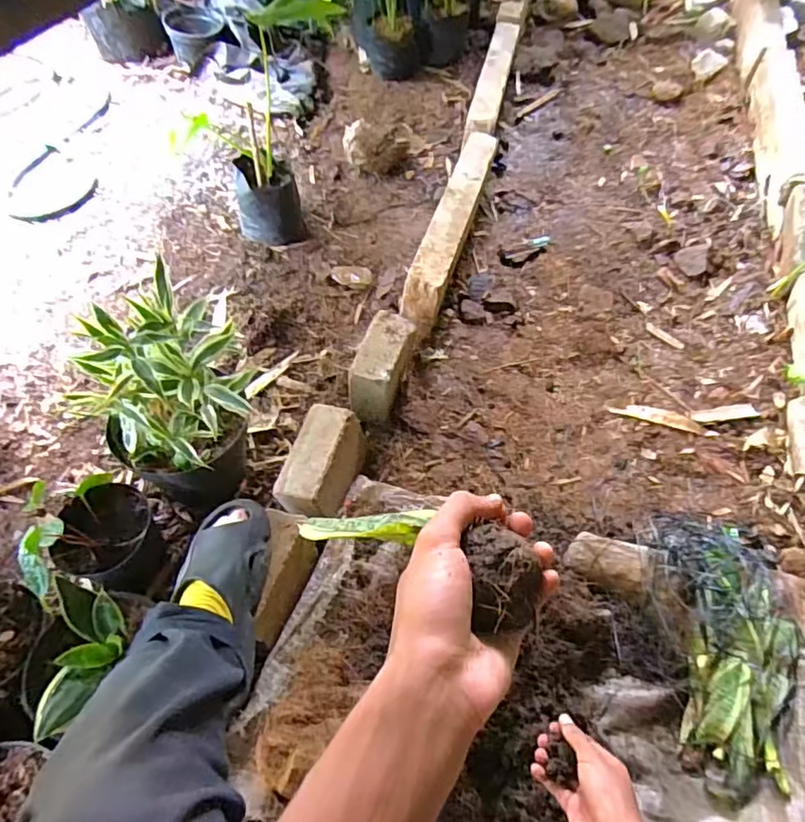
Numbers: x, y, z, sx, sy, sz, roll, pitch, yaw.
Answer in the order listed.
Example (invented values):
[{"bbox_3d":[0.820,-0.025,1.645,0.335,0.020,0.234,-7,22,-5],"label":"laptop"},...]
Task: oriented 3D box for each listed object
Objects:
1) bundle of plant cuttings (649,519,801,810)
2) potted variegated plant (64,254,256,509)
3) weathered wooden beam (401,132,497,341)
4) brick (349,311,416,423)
[{"bbox_3d":[0.498,0.342,0.841,0.188,0.088,0.398,2,57,1],"label":"bundle of plant cuttings"},{"bbox_3d":[-0.346,0.007,0.893,0.189,0.376,0.205,25,59,12],"label":"potted variegated plant"},{"bbox_3d":[0.119,-0.431,1.297,0.086,0.117,0.600,15,58,8],"label":"weathered wooden beam"},{"bbox_3d":[-0.038,-0.088,1.075,0.083,0.115,0.178,16,58,10],"label":"brick"}]

